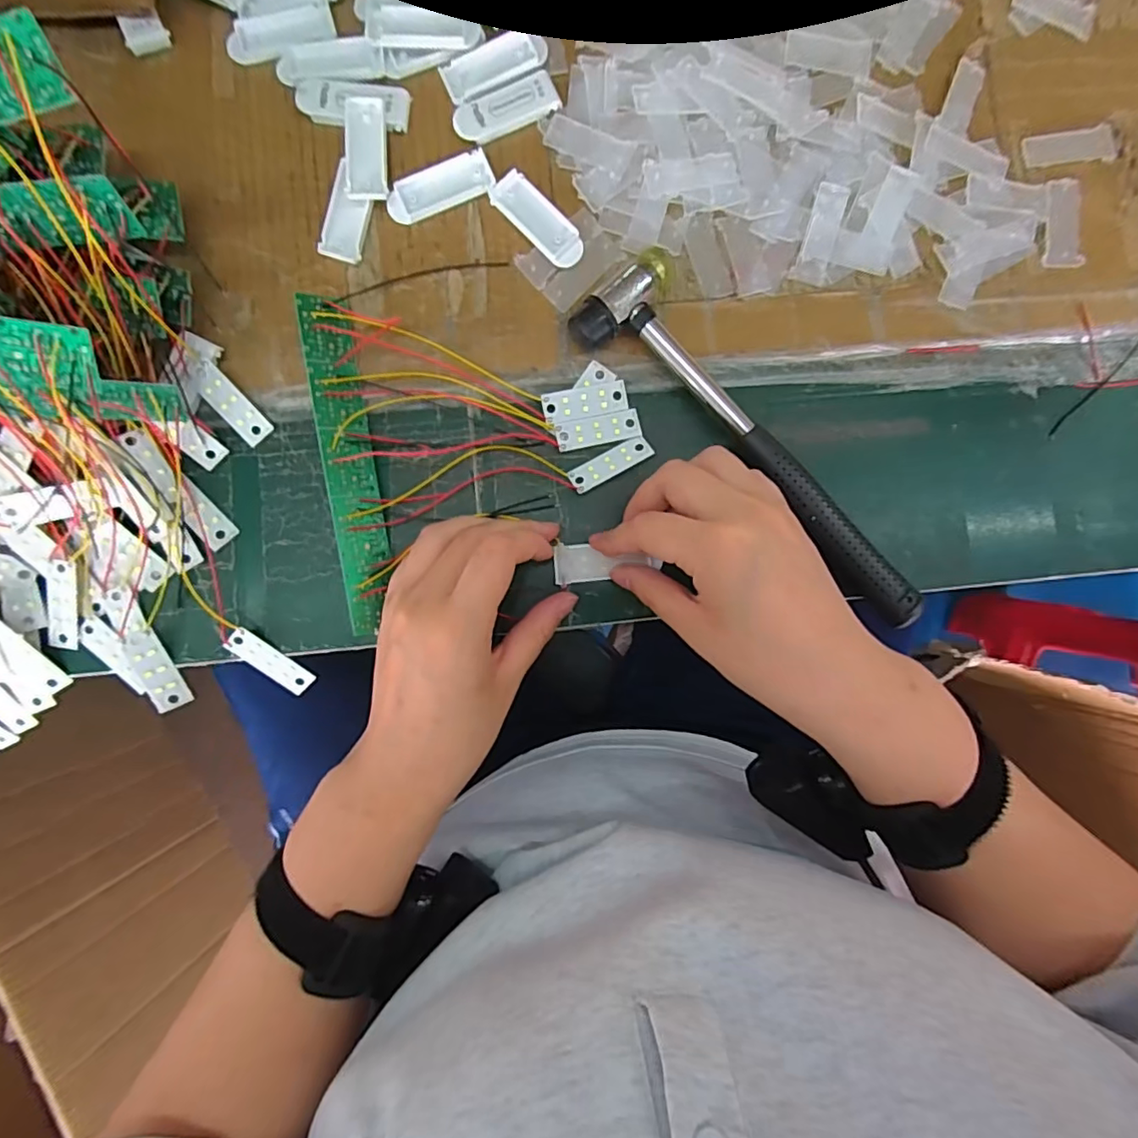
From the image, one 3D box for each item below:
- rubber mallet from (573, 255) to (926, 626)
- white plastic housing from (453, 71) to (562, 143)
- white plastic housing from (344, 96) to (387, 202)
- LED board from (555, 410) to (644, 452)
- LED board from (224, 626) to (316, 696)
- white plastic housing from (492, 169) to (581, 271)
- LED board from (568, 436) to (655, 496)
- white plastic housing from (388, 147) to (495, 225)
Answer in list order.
[{"bbox_3d":[0.102,-0.066,0.297,0.232,0.022,0.055,44,89,-1],"label":"rubber mallet"},{"bbox_3d":[-0.033,-0.245,0.297,0.056,0.004,0.021,-23,91,-2],"label":"white plastic housing"},{"bbox_3d":[-0.105,-0.219,0.292,0.020,0.011,0.051,-1,90,-2],"label":"white plastic housing"},{"bbox_3d":[0.016,-0.075,0.302,0.045,0.004,0.016,-12,90,-2],"label":"LED board"},{"bbox_3d":[-0.157,0.049,0.295,0.016,0.004,0.046,-44,109,2],"label":"LED board"},{"bbox_3d":[-0.016,-0.188,0.299,0.058,0.006,0.022,45,89,-1],"label":"white plastic housing"},{"bbox_3d":[0.023,-0.056,0.301,0.046,0.005,0.013,-28,91,-2],"label":"LED board"},{"bbox_3d":[-0.070,-0.204,0.299,0.057,0.005,0.022,-23,91,-2],"label":"white plastic housing"}]

